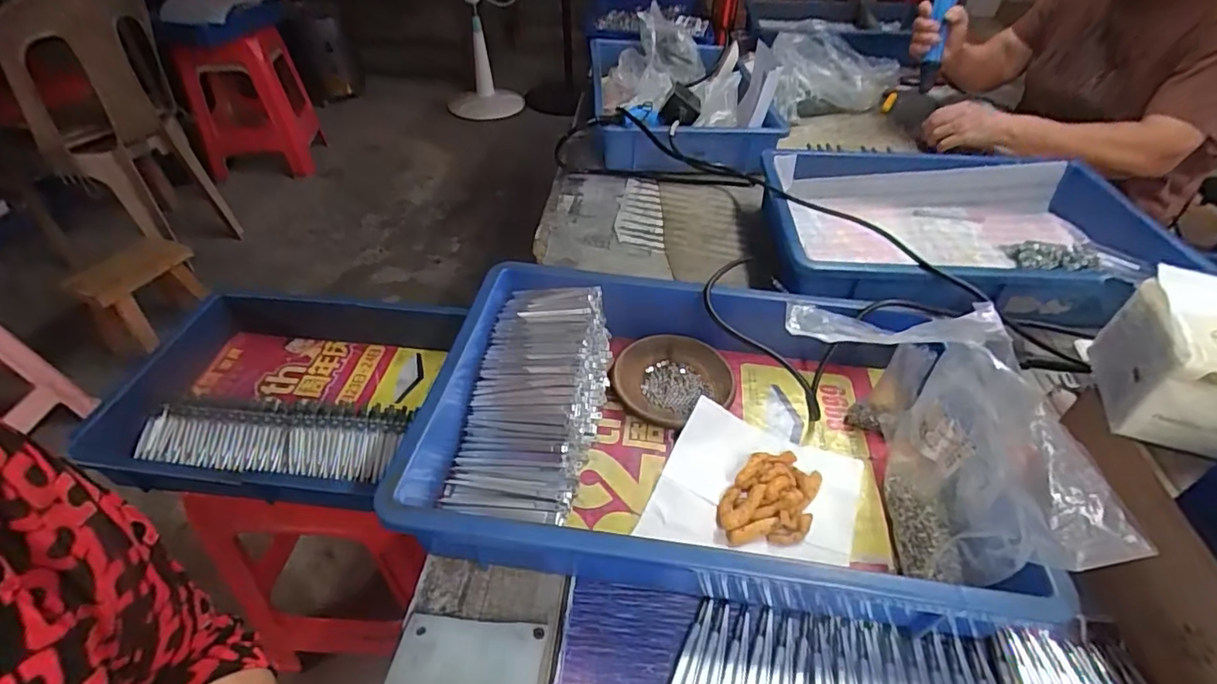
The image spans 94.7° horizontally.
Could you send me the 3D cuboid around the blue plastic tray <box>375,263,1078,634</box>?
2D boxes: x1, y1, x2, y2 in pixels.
[{"bbox_3d":[0.072,0.061,0.468,0.435,0.085,0.288,6,43,6],"label":"blue plastic tray"}]

